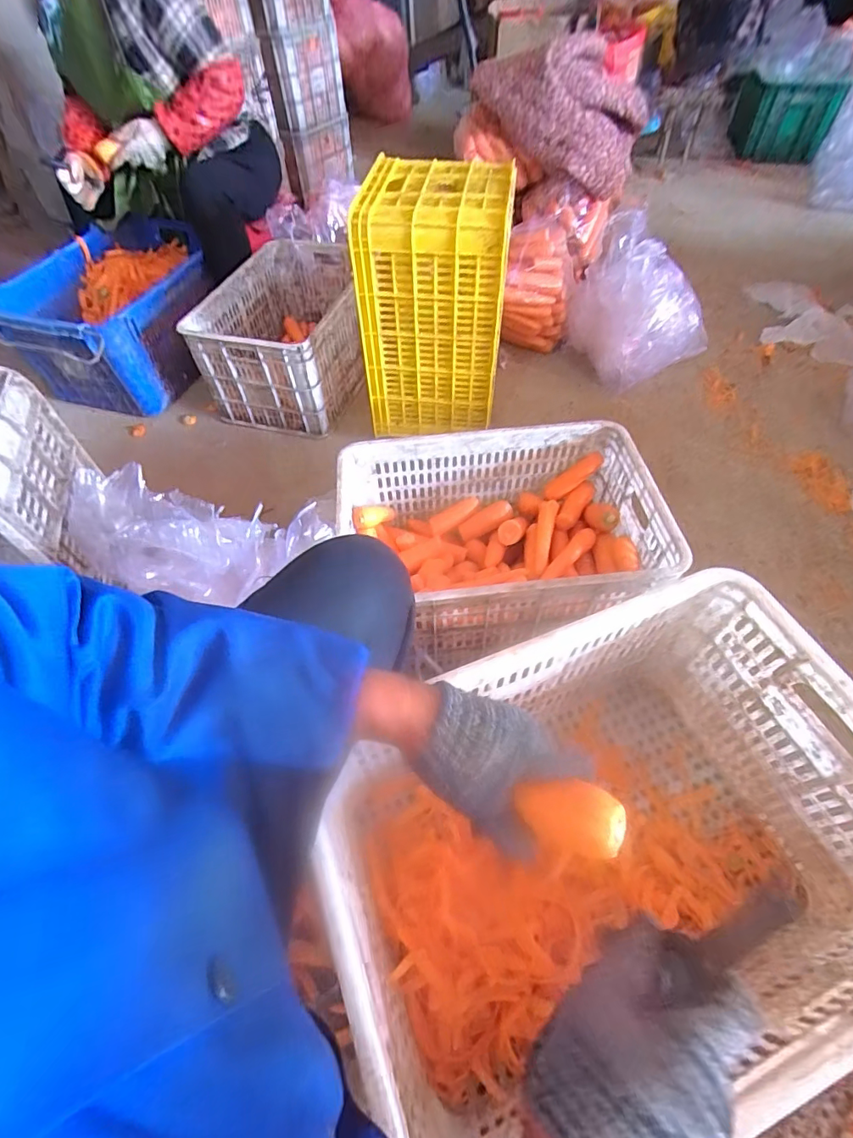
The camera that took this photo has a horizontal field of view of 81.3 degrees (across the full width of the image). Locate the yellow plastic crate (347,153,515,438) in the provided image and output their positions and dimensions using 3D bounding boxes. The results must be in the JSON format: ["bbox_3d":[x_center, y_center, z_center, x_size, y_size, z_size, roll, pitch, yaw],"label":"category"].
[{"bbox_3d":[0.023,-0.609,1.148,0.300,0.452,0.276,4,55,7],"label":"yellow plastic crate"}]

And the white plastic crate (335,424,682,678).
[{"bbox_3d":[0.129,-0.028,0.919,0.502,0.303,0.346,-7,55,-1],"label":"white plastic crate"}]

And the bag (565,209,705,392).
[{"bbox_3d":[0.560,-0.744,1.364,0.264,0.281,0.350,-18,56,-9],"label":"bag"}]

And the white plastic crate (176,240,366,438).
[{"bbox_3d":[-0.368,-0.664,1.415,0.387,0.266,0.526,8,56,9],"label":"white plastic crate"}]

